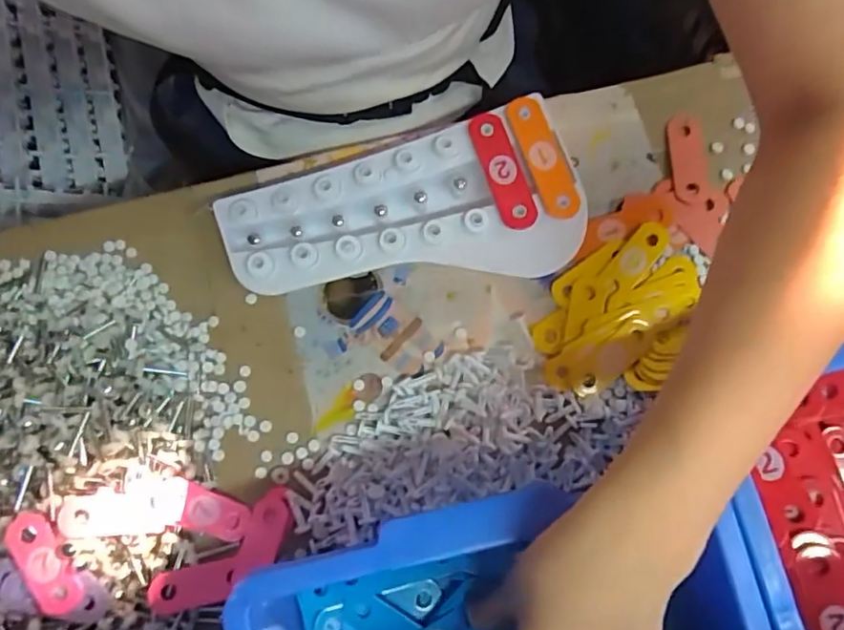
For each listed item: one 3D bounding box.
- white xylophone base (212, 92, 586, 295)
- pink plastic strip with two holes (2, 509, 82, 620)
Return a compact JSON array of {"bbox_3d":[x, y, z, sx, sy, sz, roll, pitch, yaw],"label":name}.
[{"bbox_3d":[-0.010,-0.056,0.372,0.221,0.041,0.105,-18,78,-4],"label":"white xylophone base"},{"bbox_3d":[-0.219,0.144,0.325,0.025,0.005,0.062,-32,86,-11],"label":"pink plastic strip with two holes"}]

